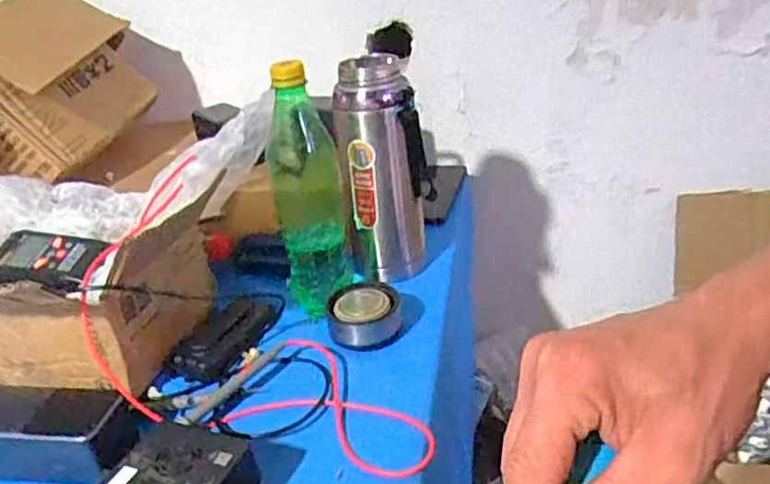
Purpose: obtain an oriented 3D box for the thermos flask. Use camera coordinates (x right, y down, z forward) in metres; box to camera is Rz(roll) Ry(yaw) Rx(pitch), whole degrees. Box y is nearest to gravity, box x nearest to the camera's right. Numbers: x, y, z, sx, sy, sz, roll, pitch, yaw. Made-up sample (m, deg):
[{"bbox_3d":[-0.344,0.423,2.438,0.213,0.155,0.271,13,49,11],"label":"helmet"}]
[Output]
[{"bbox_3d":[-0.003,-0.078,0.684,0.085,0.215,0.080,-8,29,-4],"label":"thermos flask"}]

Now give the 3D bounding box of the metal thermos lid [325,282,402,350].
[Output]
[{"bbox_3d":[-0.018,0.068,0.615,0.068,0.035,0.059,-10,29,-7],"label":"metal thermos lid"}]

